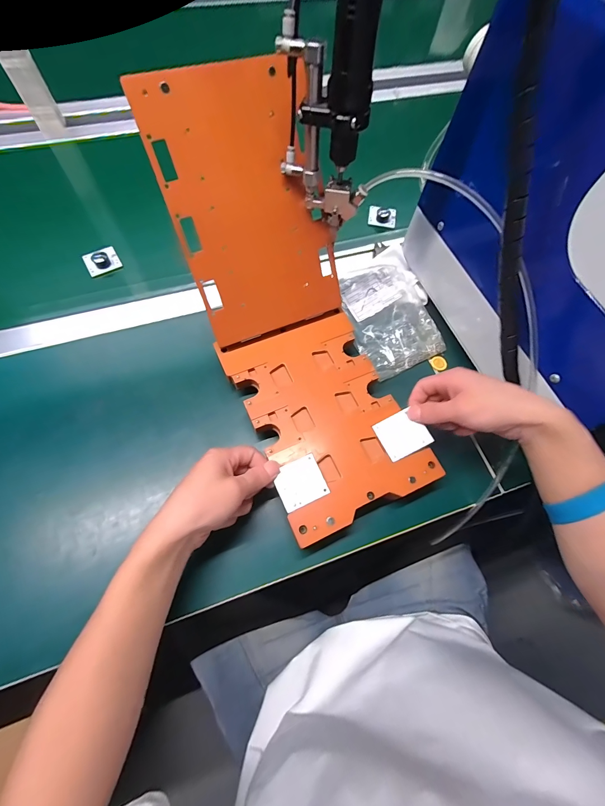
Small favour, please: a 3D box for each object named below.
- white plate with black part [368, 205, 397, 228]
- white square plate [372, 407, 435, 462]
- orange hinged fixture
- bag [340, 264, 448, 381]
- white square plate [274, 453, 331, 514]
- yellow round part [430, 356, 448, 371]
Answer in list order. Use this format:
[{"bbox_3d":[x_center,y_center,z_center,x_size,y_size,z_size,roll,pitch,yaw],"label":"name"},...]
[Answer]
[{"bbox_3d":[0.132,-0.309,0.530,0.045,0.018,0.042,9,63,1],"label":"white plate with black part"},{"bbox_3d":[0.106,0.033,0.346,0.047,0.004,0.044,-29,71,2],"label":"white square plate"},{"bbox_3d":[-0.014,-0.089,0.345,0.154,0.100,0.407,-24,98,-12],"label":"orange hinged fixture"},{"bbox_3d":[0.120,-0.118,0.434,0.109,0.031,0.153,-13,65,-10],"label":"bag"},{"bbox_3d":[-0.002,0.079,0.326,0.047,0.004,0.043,-24,69,-12],"label":"white square plate"},{"bbox_3d":[0.179,-0.052,0.428,0.017,0.005,0.020,-15,65,-11],"label":"yellow round part"}]

